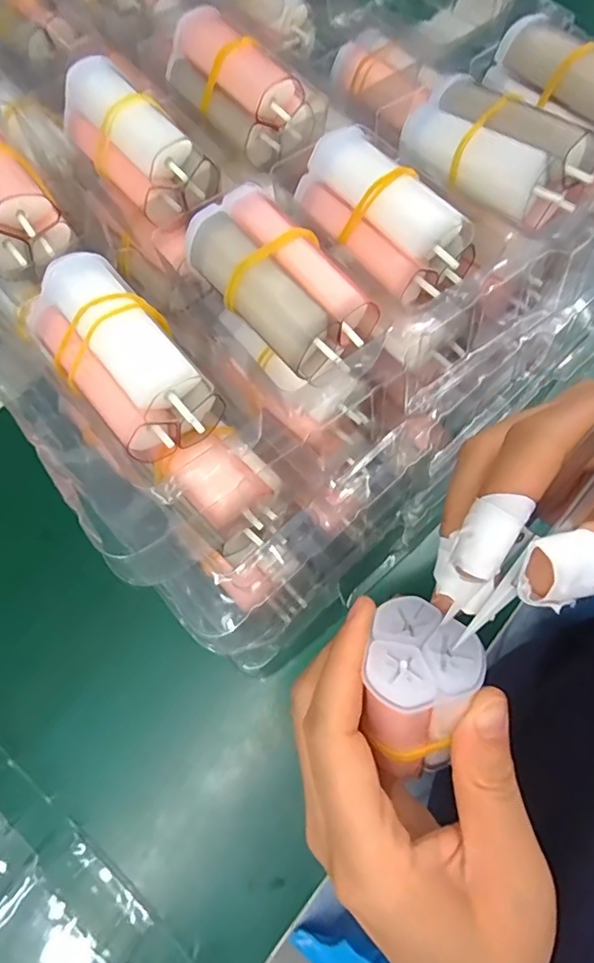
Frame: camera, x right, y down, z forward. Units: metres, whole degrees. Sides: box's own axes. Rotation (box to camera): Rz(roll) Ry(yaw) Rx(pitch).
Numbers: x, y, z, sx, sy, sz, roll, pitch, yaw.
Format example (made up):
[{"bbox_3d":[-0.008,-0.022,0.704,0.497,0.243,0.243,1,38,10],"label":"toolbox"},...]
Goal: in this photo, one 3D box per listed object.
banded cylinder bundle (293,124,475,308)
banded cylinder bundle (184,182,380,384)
[{"bbox_3d":[0.031,-0.096,0.184,0.032,0.020,0.068,-38,72,-13],"label":"banded cylinder bundle"},{"bbox_3d":[-0.006,-0.066,0.172,0.032,0.015,0.070,-35,71,-12],"label":"banded cylinder bundle"}]

